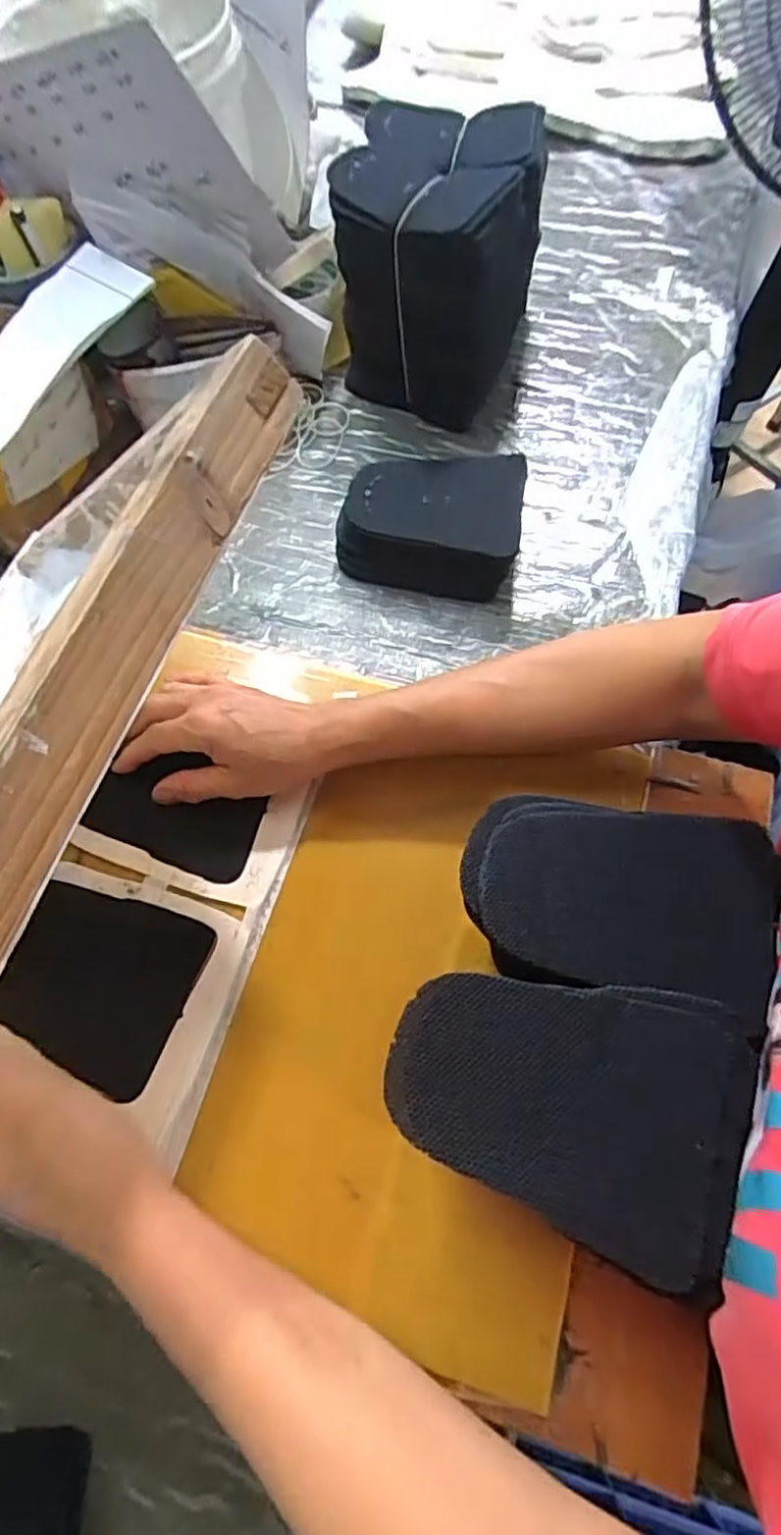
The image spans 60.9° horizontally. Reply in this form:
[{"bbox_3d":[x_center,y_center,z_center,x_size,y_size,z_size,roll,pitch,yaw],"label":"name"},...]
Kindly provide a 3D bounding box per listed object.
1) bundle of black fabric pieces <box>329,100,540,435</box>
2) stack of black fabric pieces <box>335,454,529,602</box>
[{"bbox_3d":[0.045,-0.446,0.590,0.141,0.163,0.199,17,68,9],"label":"bundle of black fabric pieces"},{"bbox_3d":[0.031,-0.199,0.540,0.144,0.055,0.097,10,68,6],"label":"stack of black fabric pieces"}]

